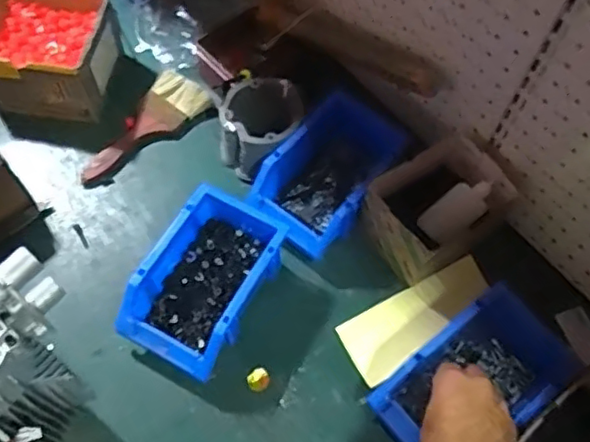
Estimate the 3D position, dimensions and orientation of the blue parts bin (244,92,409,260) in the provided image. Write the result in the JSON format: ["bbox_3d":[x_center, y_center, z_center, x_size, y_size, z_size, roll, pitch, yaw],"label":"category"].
[{"bbox_3d":[0.042,-0.055,0.729,0.123,0.079,0.195,36,66,15],"label":"blue parts bin"}]

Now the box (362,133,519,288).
[{"bbox_3d":[0.161,-0.008,0.697,0.146,0.096,0.113,-29,67,-17],"label":"box"}]

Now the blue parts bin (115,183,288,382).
[{"bbox_3d":[-0.098,0.064,0.662,0.120,0.075,0.182,28,64,11],"label":"blue parts bin"}]

